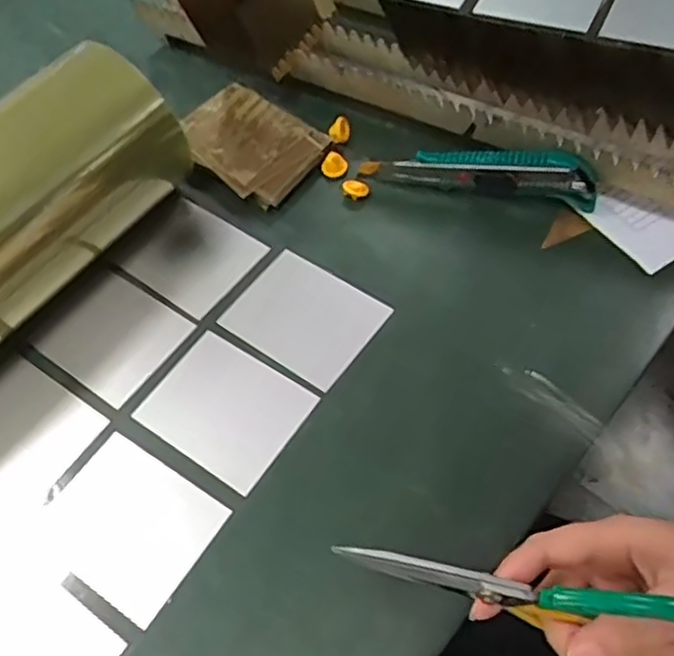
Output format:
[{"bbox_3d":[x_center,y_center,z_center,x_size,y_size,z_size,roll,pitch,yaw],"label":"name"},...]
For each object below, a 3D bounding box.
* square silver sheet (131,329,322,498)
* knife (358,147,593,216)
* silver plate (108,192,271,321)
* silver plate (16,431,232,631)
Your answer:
[{"bbox_3d":[-0.075,0.054,0.456,0.100,0.009,0.080,30,66,19],"label":"square silver sheet"},{"bbox_3d":[0.107,-0.118,0.511,0.173,0.052,0.013,11,60,12],"label":"knife"},{"bbox_3d":[-0.113,-0.058,0.524,0.100,0.006,0.080,31,66,22],"label":"silver plate"},{"bbox_3d":[-0.130,0.119,0.417,0.102,0.007,0.081,27,64,21],"label":"silver plate"}]

